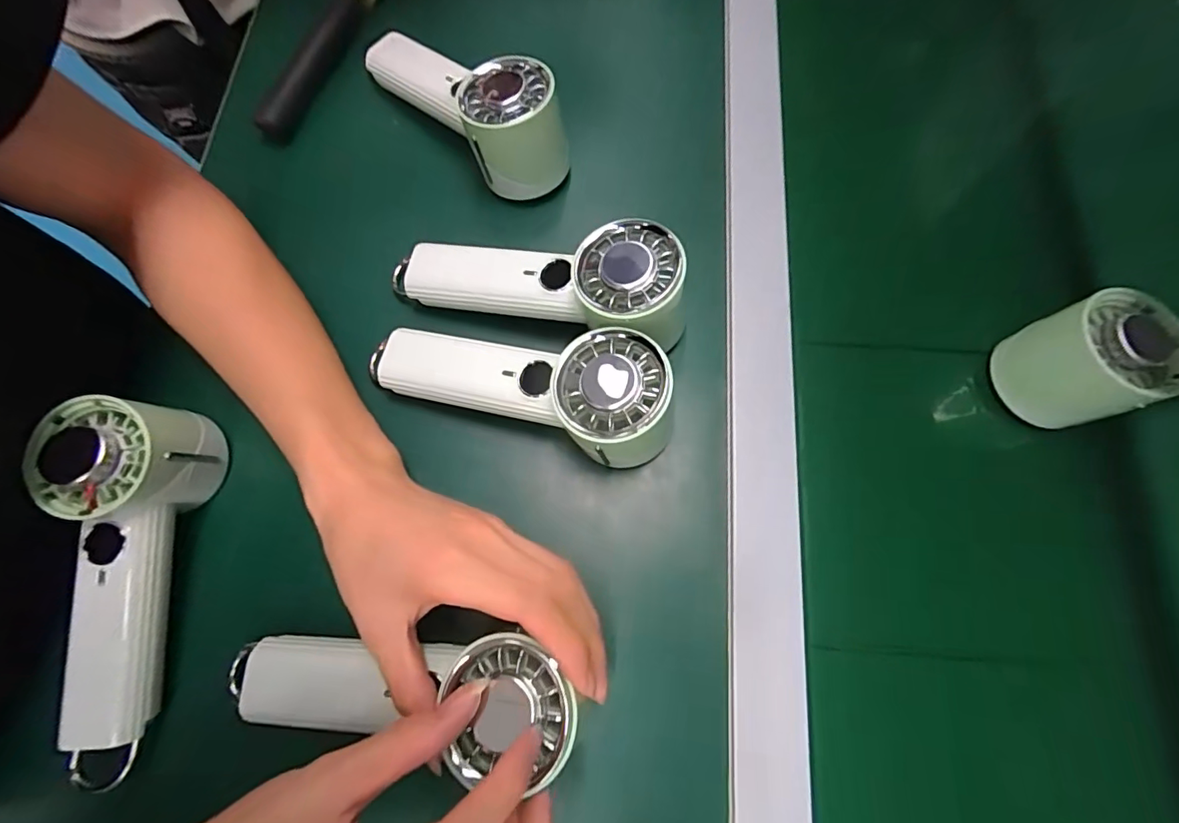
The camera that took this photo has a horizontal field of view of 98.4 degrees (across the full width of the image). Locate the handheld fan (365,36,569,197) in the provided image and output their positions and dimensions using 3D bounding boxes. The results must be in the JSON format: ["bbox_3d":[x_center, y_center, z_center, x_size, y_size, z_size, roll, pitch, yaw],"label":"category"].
[{"bbox_3d":[-0.084,-0.221,0.350,0.058,0.057,0.176,-42,76,-11],"label":"handheld fan"}]

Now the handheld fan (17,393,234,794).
[{"bbox_3d":[-0.257,0.082,0.263,0.065,0.057,0.173,3,73,2],"label":"handheld fan"}]

